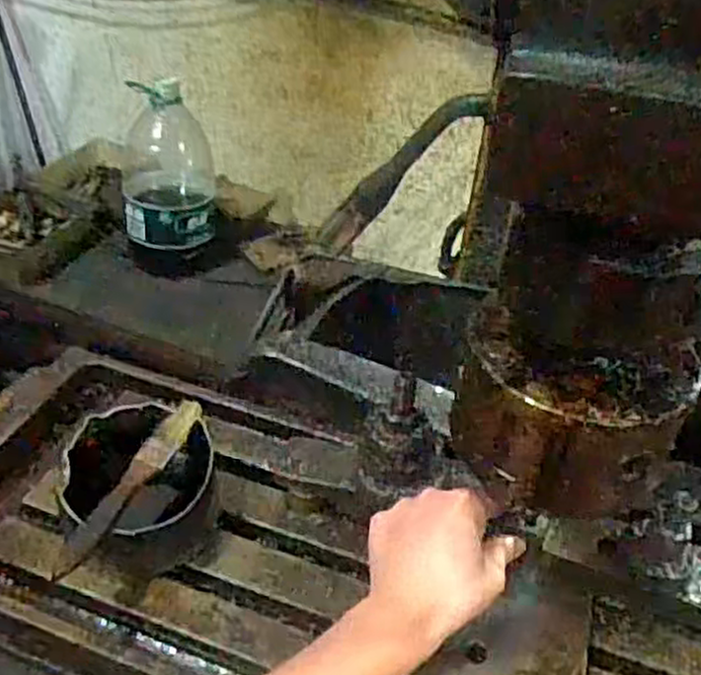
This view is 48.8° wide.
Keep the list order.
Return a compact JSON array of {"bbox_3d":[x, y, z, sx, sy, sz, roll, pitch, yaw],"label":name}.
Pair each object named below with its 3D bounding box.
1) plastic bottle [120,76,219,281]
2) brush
[{"bbox_3d":[-0.343,-0.301,1.465,0.176,0.310,0.183,-5,39,-15],"label":"plastic bottle"},{"bbox_3d":[-0.140,0.092,0.503,0.022,0.021,0.140,17,39,13],"label":"brush"}]

